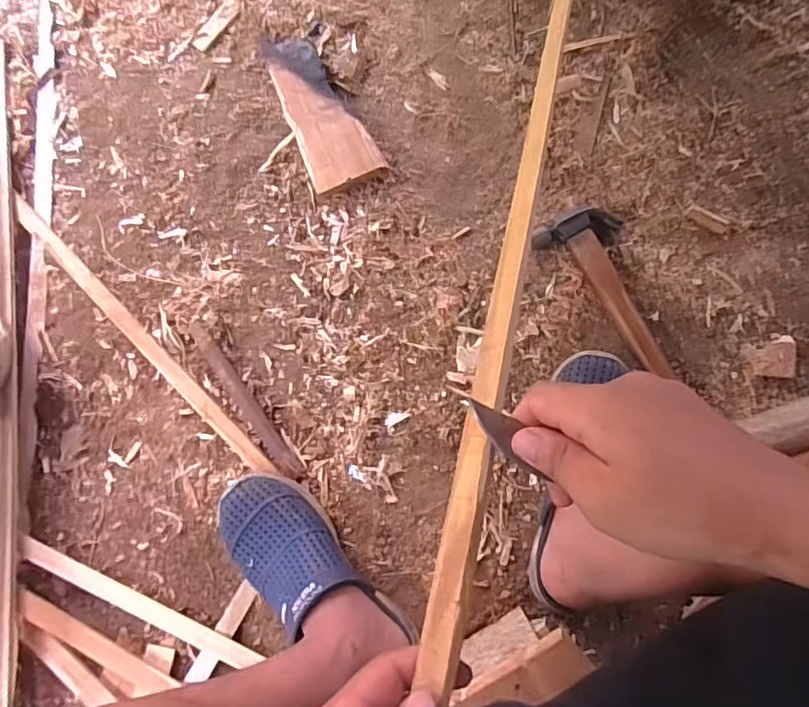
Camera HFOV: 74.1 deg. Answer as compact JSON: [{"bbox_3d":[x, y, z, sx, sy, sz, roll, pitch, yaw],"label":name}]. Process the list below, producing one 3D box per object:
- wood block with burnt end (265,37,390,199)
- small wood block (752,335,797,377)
[{"bbox_3d":[-0.100,-0.285,0.624,0.081,0.021,0.194,-25,84,1],"label":"wood block with burnt end"},{"bbox_3d":[0.390,0.004,0.566,0.040,0.018,0.043,1,85,4],"label":"small wood block"}]

